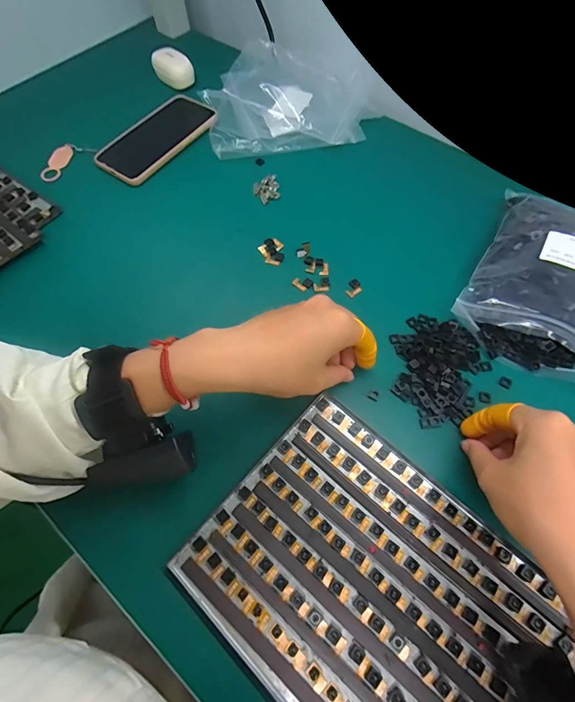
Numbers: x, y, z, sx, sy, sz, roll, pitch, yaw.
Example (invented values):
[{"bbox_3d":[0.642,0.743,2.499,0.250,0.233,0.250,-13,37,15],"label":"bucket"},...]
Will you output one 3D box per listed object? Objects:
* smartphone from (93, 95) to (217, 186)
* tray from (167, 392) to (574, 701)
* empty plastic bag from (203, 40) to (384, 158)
[{"bbox_3d":[-0.167,-0.272,0.458,0.073,0.013,0.155,36,71,17],"label":"smartphone"},{"bbox_3d":[0.063,0.171,0.253,0.242,0.007,0.179,39,72,18],"label":"tray"},{"bbox_3d":[0.002,-0.340,0.473,0.212,0.038,0.182,-4,65,0],"label":"empty plastic bag"}]

